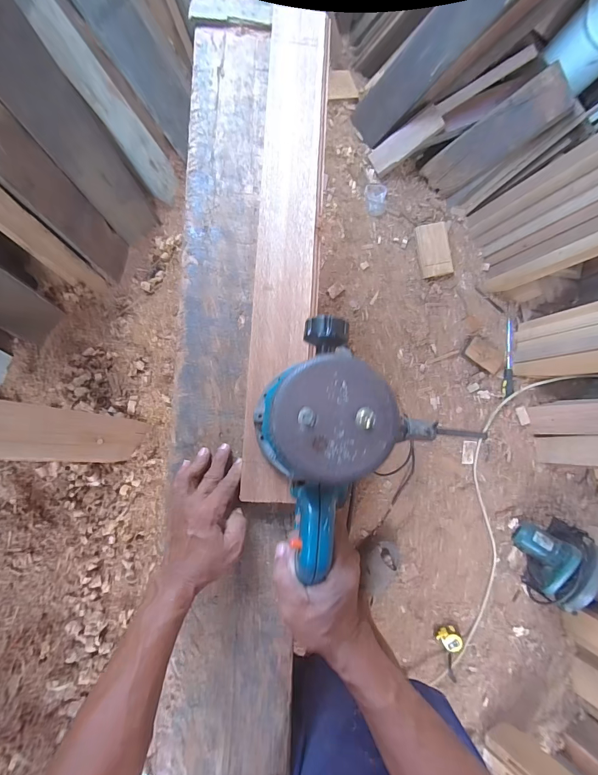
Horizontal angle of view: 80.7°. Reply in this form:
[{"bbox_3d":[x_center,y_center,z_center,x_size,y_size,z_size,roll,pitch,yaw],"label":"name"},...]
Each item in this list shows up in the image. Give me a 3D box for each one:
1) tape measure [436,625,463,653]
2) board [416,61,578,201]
[{"bbox_3d":[0.479,0.791,1.107,0.062,0.045,0.060,0,86,-6],"label":"tape measure"},{"bbox_3d":[0.570,-0.736,1.051,0.137,0.383,0.022,49,48,-18],"label":"board"}]

